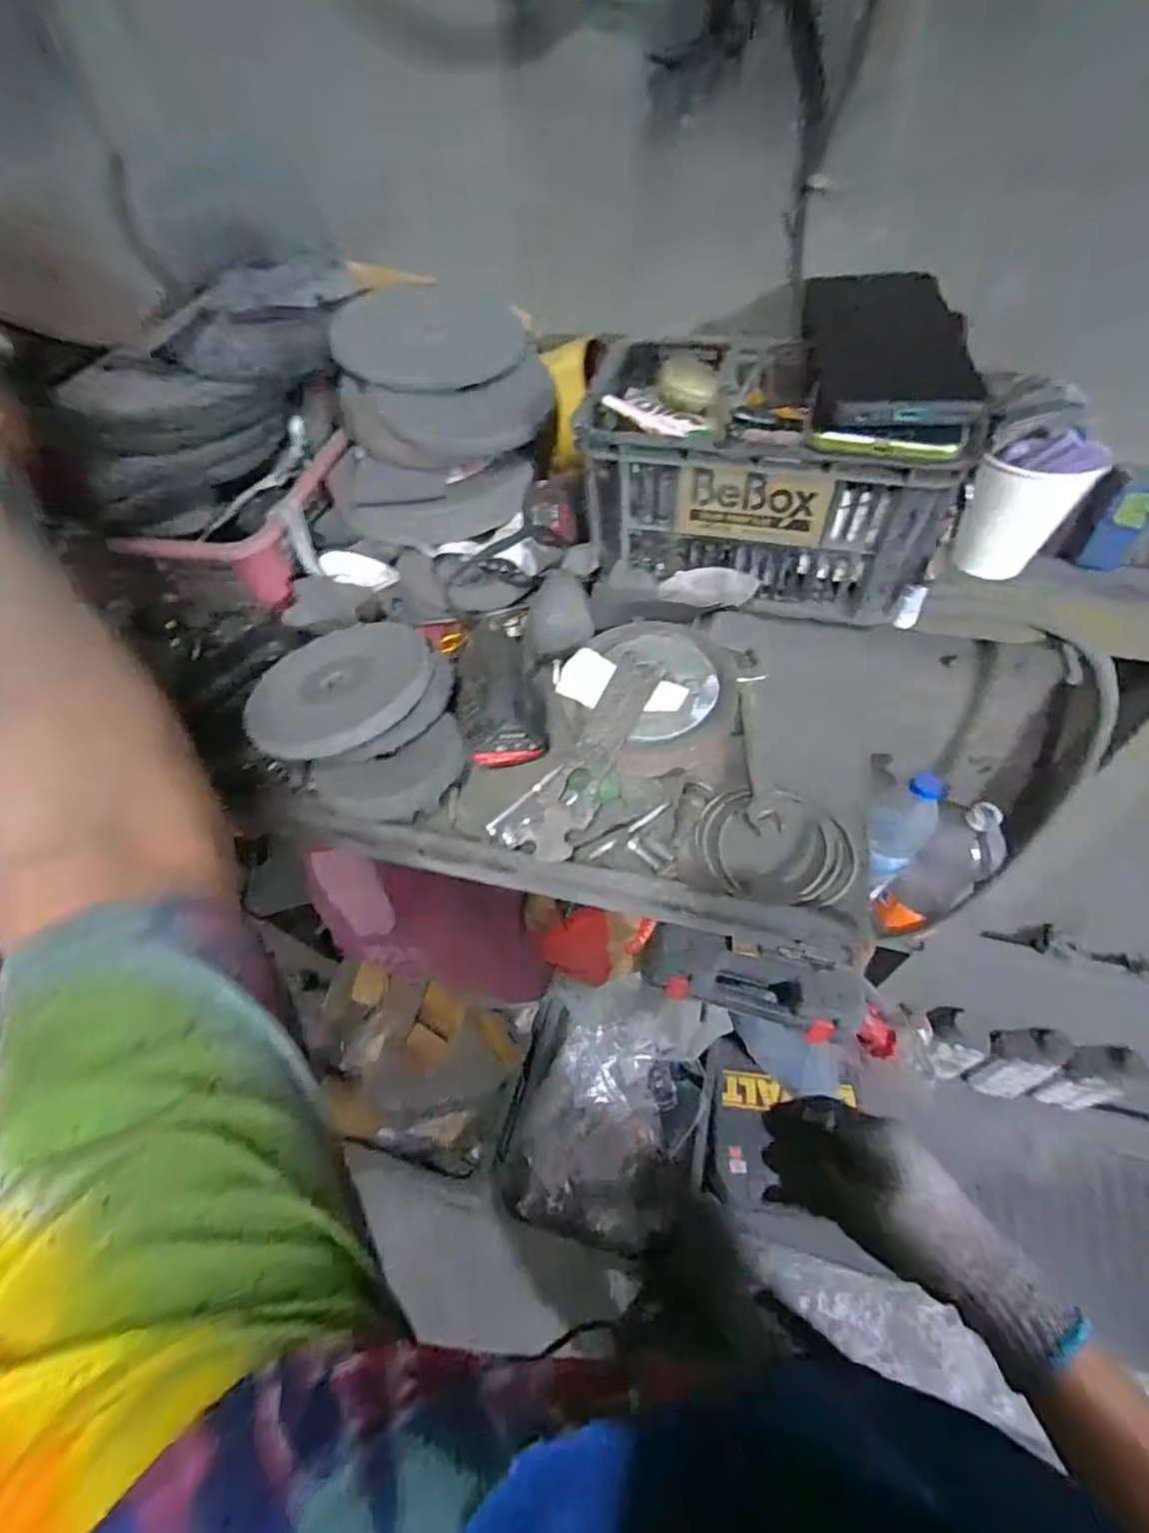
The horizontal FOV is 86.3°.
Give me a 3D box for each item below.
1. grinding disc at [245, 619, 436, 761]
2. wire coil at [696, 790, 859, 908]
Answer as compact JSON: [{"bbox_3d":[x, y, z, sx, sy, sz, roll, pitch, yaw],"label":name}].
[{"bbox_3d":[-0.145,-0.051,0.383,0.114,0.011,0.114,-2,52,2],"label":"grinding disc"},{"bbox_3d":[0.110,0.043,0.337,0.081,0.008,0.067,1,52,4],"label":"wire coil"}]

